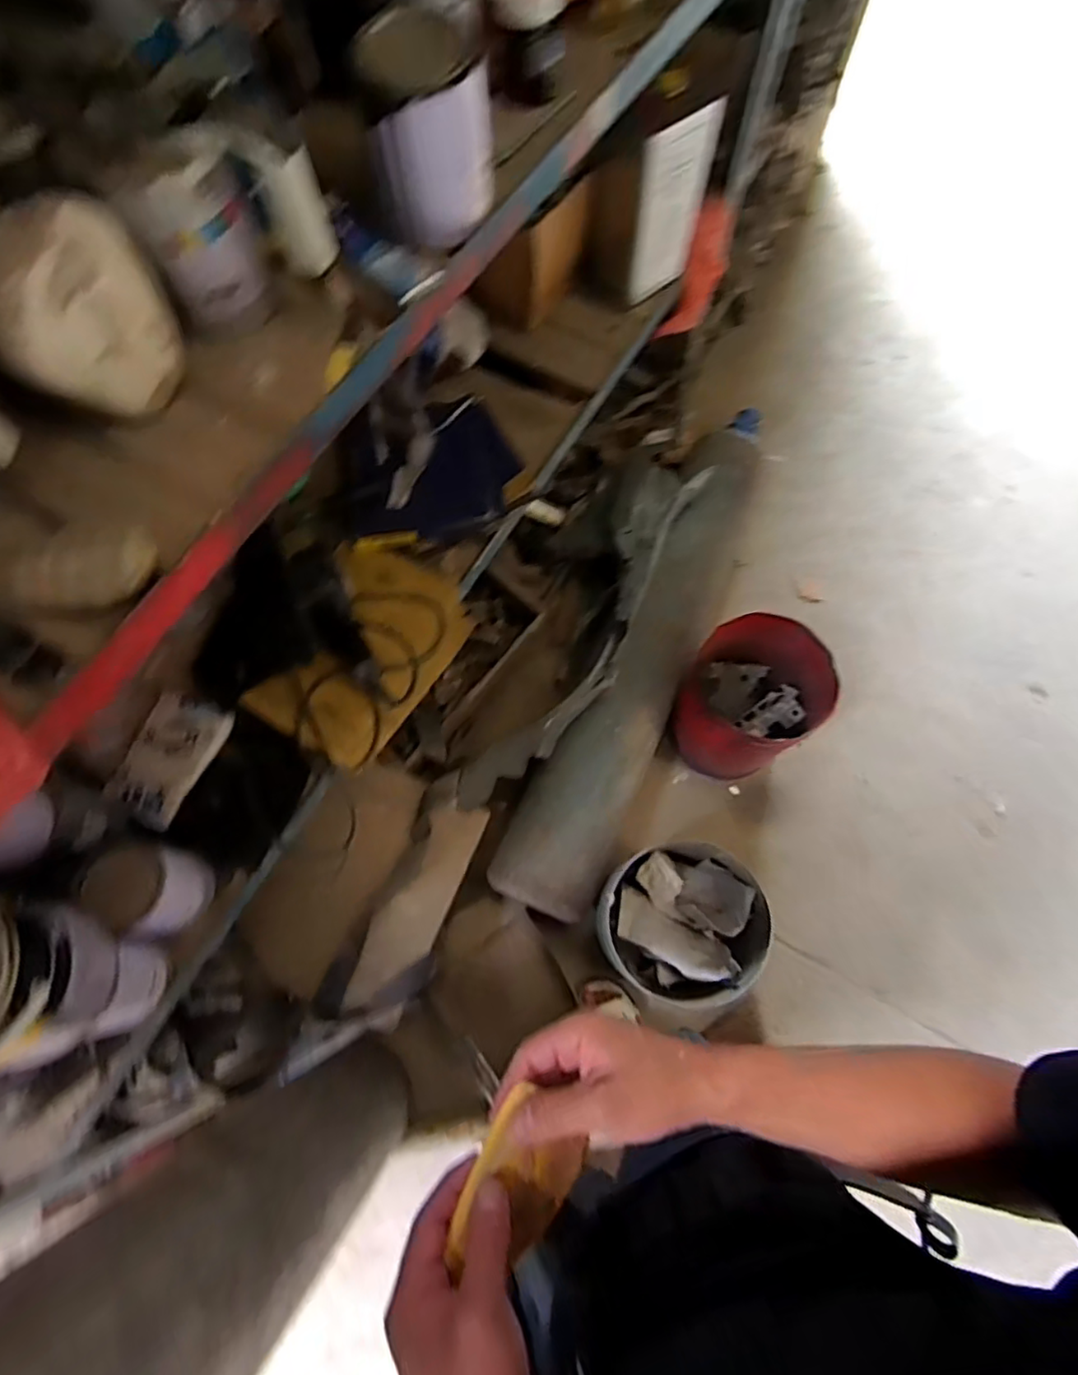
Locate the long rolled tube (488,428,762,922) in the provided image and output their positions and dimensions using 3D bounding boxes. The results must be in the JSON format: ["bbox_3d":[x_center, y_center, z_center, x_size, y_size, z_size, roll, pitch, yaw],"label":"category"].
[{"bbox_3d":[0.252,-0.102,1.379,0.213,0.232,1.218,24,71,9],"label":"long rolled tube"}]

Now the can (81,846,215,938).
[{"bbox_3d":[-0.470,0.246,0.770,0.090,0.123,0.082,0,69,0],"label":"can"}]

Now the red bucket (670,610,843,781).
[{"bbox_3d":[0.431,0.027,1.325,0.249,0.308,0.247,0,69,0],"label":"red bucket"}]

